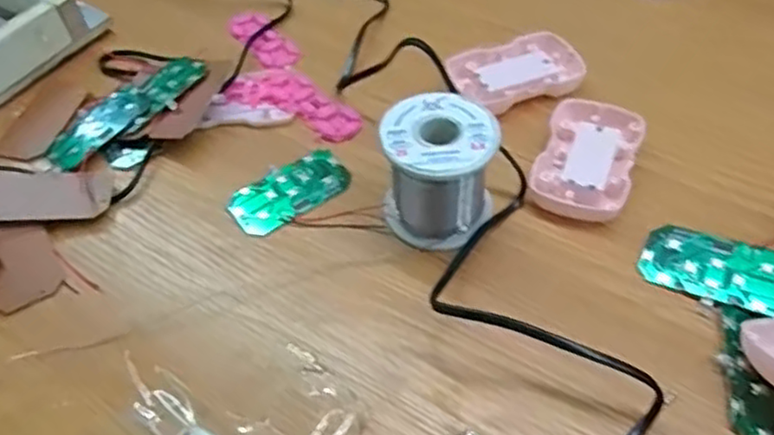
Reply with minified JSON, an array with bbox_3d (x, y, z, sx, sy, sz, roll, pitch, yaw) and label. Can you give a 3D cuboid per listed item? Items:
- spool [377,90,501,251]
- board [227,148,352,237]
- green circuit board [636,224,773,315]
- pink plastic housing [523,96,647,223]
[{"bbox_3d":[0.029,-0.027,0.381,0.060,0.062,0.058,7,51,11],"label":"spool"},{"bbox_3d":[-0.058,-0.016,0.418,0.074,0.007,0.038,-34,55,-22],"label":"board"},{"bbox_3d":[0.174,0.026,0.359,0.073,0.009,0.036,21,55,21],"label":"green circuit board"},{"bbox_3d":[0.121,-0.037,0.414,0.055,0.012,0.089,17,54,18],"label":"pink plastic housing"}]

